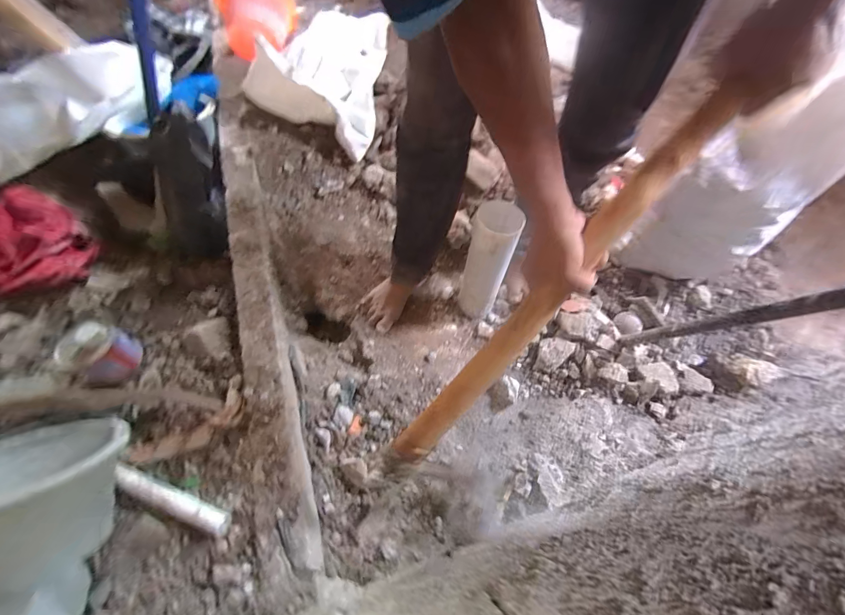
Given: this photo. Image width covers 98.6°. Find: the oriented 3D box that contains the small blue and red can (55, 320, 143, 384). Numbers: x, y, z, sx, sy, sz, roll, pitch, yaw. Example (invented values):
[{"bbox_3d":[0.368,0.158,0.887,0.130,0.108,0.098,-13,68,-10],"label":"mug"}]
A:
[{"bbox_3d":[-0.655,0.088,0.736,0.096,0.100,0.100,1,63,-3],"label":"small blue and red can"}]

